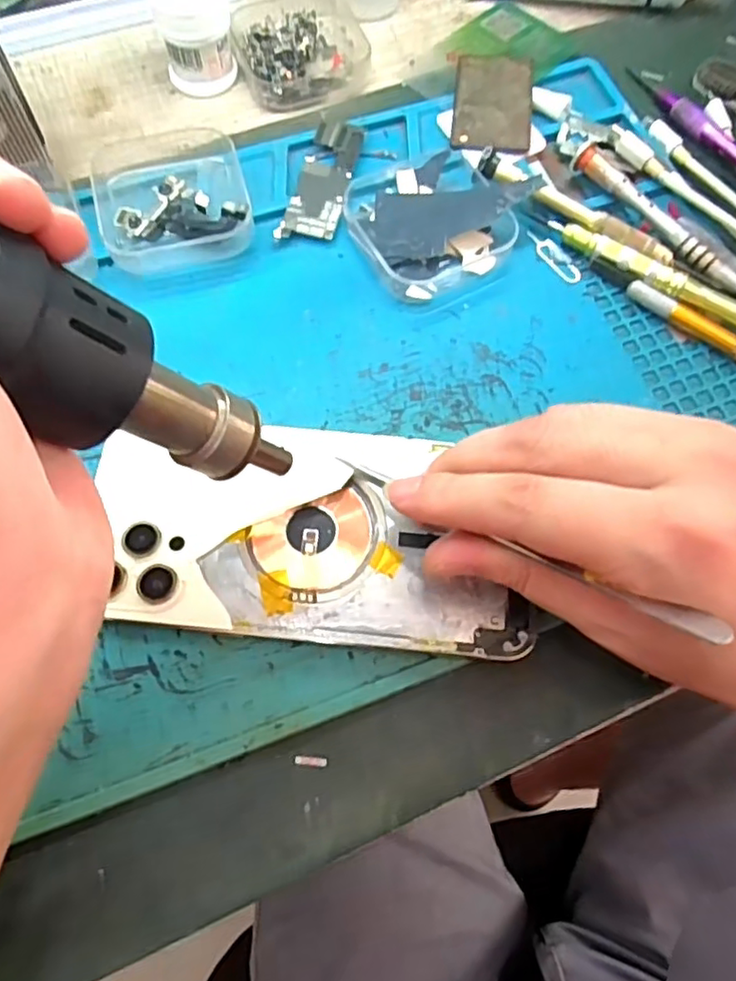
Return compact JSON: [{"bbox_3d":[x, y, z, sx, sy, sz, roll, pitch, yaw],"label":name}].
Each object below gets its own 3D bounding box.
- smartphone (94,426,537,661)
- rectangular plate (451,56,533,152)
[{"bbox_3d":[-0.020,0.013,0.226,0.150,0.012,0.077,6,71,0],"label":"smartphone"},{"bbox_3d":[0.060,-0.187,0.305,0.037,0.004,0.060,4,71,6],"label":"rectangular plate"}]

